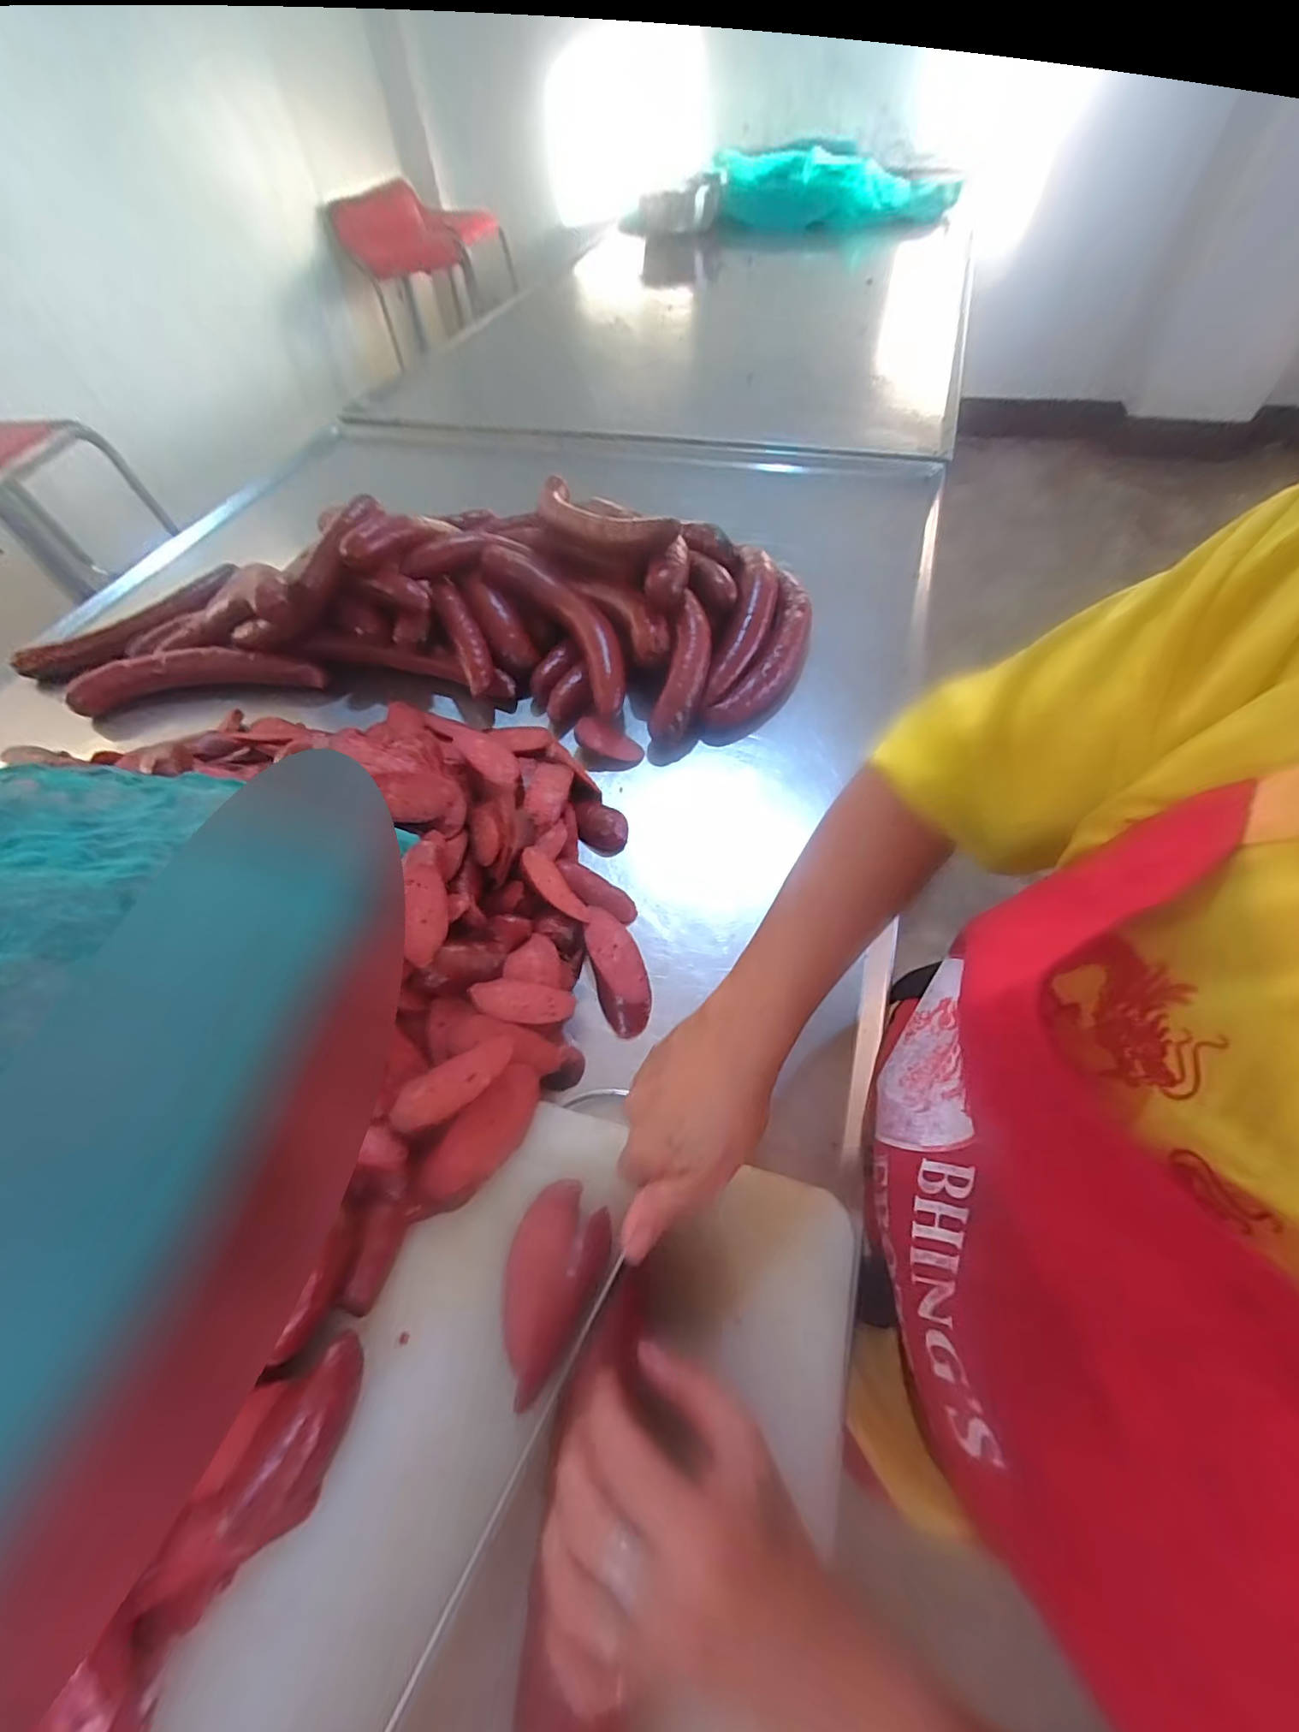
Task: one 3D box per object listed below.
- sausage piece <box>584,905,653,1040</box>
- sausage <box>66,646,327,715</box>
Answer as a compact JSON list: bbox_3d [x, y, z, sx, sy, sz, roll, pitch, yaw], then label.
[{"bbox_3d":[-0.026,0.076,0.445,0.039,0.017,0.102,-16,57,-7],"label":"sausage piece"},{"bbox_3d":[-0.523,-0.222,0.675,0.285,0.034,0.058,-4,57,0],"label":"sausage"}]

